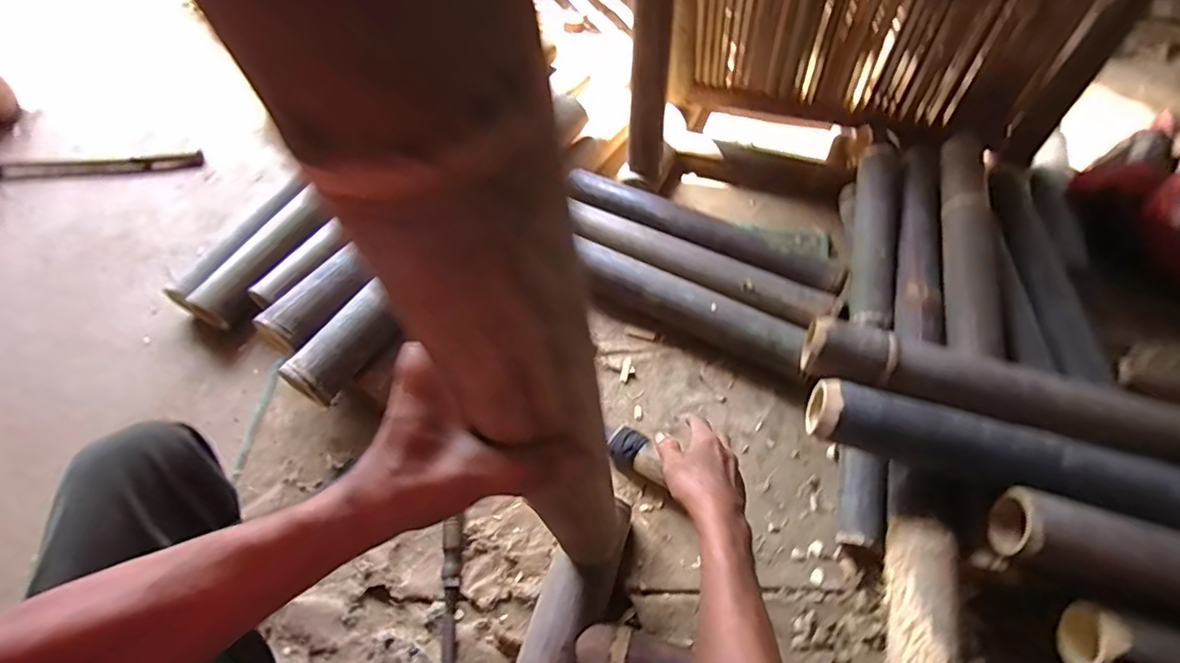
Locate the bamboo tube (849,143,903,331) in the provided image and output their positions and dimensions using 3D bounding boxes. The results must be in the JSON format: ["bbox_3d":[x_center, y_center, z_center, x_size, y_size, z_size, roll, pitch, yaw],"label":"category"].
[{"bbox_3d":[0.461,-0.161,0.866,0.062,0.057,0.362,12,57,13],"label":"bamboo tube"}]

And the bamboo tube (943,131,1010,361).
[{"bbox_3d":[0.555,-0.132,0.787,0.065,0.052,0.426,13,57,14],"label":"bamboo tube"}]

